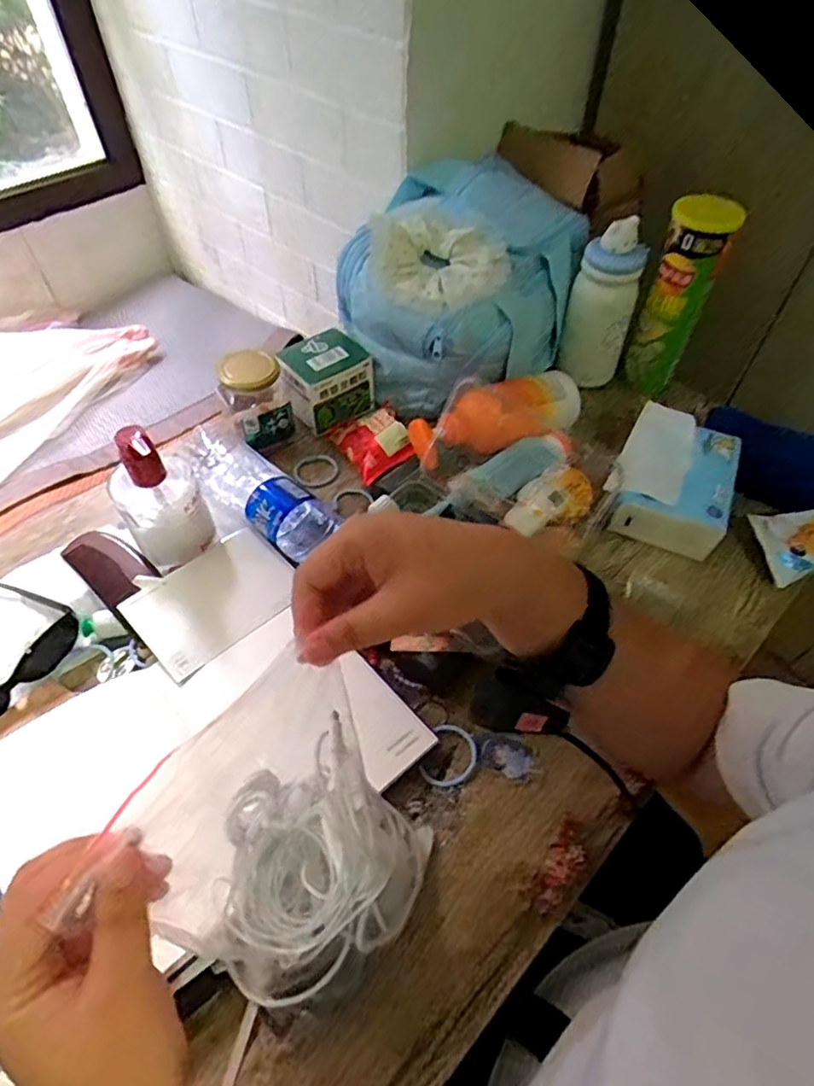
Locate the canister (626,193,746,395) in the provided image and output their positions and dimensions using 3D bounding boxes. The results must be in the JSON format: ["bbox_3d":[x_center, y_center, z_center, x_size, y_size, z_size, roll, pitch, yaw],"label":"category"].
[{"bbox_3d":[0.308,-0.279,0.675,0.067,0.209,0.074,25,57,17],"label":"canister"}]

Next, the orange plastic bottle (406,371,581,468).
[{"bbox_3d":[0.104,-0.130,0.629,0.202,0.058,0.065,-16,55,-12],"label":"orange plastic bottle"}]

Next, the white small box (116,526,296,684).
[{"bbox_3d":[-0.172,0.046,0.527,0.139,0.012,0.101,-34,60,-24],"label":"white small box"}]

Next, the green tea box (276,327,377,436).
[{"bbox_3d":[-0.097,-0.191,0.692,0.098,0.067,0.082,-30,59,-21],"label":"green tea box"}]

